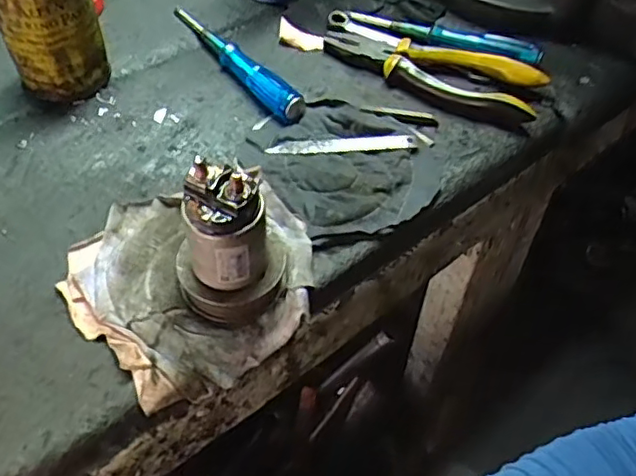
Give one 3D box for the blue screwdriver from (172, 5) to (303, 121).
[{"bbox_3d":[-0.076,-0.166,0.559,0.020,0.024,0.199,-29,58,-22],"label":"blue screwdriver"}]

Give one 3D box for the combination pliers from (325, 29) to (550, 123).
[{"bbox_3d":[0.098,-0.152,0.552,0.201,0.027,0.067,20,54,13],"label":"combination pliers"}]

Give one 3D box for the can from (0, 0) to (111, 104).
[{"bbox_3d":[-0.221,-0.177,0.506,0.073,0.117,0.070,1,52,-1],"label":"can"}]

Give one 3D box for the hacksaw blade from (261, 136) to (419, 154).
[{"bbox_3d":[0.020,-0.077,0.505,0.120,0.010,0.013,0,52,-2],"label":"hacksaw blade"}]

